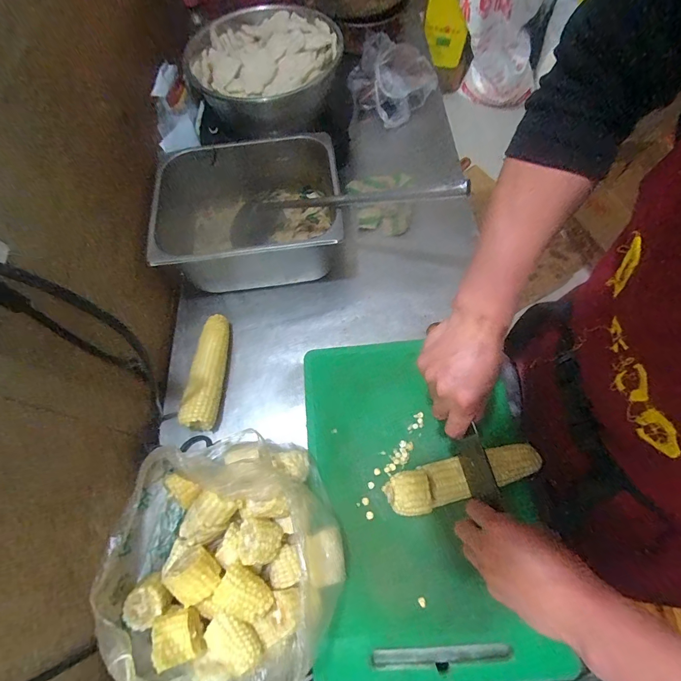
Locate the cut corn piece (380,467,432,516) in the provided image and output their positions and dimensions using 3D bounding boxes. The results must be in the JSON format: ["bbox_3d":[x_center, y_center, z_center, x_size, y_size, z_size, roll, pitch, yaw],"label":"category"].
[{"bbox_3d":[0.093,0.215,0.511,0.057,0.059,0.055,-11,65,2],"label":"cut corn piece"}]

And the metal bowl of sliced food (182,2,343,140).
[{"bbox_3d":[-0.147,-0.530,0.760,0.277,0.159,0.264,-3,66,6],"label":"metal bowl of sliced food"}]

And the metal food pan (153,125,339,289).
[{"bbox_3d":[-0.171,-0.223,0.696,0.349,0.161,0.262,-10,64,3],"label":"metal food pan"}]

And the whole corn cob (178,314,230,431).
[{"bbox_3d":[-0.222,0.052,0.631,0.054,0.064,0.206,0,66,7],"label":"whole corn cob"}]

